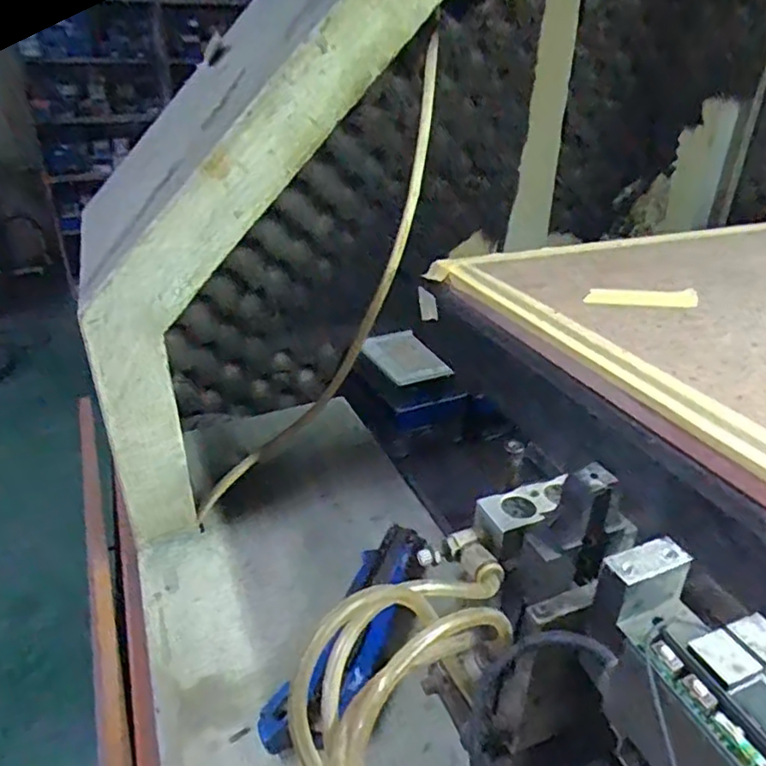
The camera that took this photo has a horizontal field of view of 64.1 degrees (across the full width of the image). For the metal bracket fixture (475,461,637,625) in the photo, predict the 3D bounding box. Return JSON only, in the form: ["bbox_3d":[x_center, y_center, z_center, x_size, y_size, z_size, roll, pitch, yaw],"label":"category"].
[{"bbox_3d":[0.055,0.044,0.200,0.034,0.044,0.041,-12,32,-23],"label":"metal bracket fixture"}]

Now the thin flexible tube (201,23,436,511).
[{"bbox_3d":[-0.027,-0.048,0.404,0.057,0.333,0.028,20,15,-37],"label":"thin flexible tube"}]

